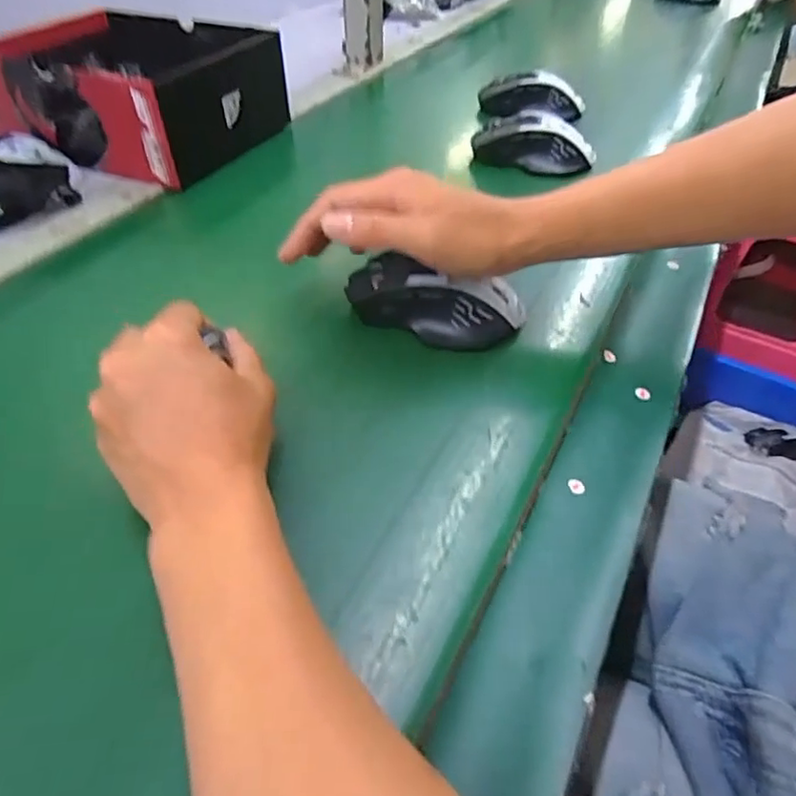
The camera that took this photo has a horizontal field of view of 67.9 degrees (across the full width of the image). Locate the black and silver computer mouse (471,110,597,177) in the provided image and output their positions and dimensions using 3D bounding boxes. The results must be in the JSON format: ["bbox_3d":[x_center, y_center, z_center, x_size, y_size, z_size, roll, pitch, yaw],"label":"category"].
[{"bbox_3d":[0.132,-0.248,0.566,0.118,0.035,0.061,6,46,4],"label":"black and silver computer mouse"}]

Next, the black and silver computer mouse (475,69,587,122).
[{"bbox_3d":[0.151,-0.337,0.661,0.121,0.036,0.065,5,46,3],"label":"black and silver computer mouse"}]

